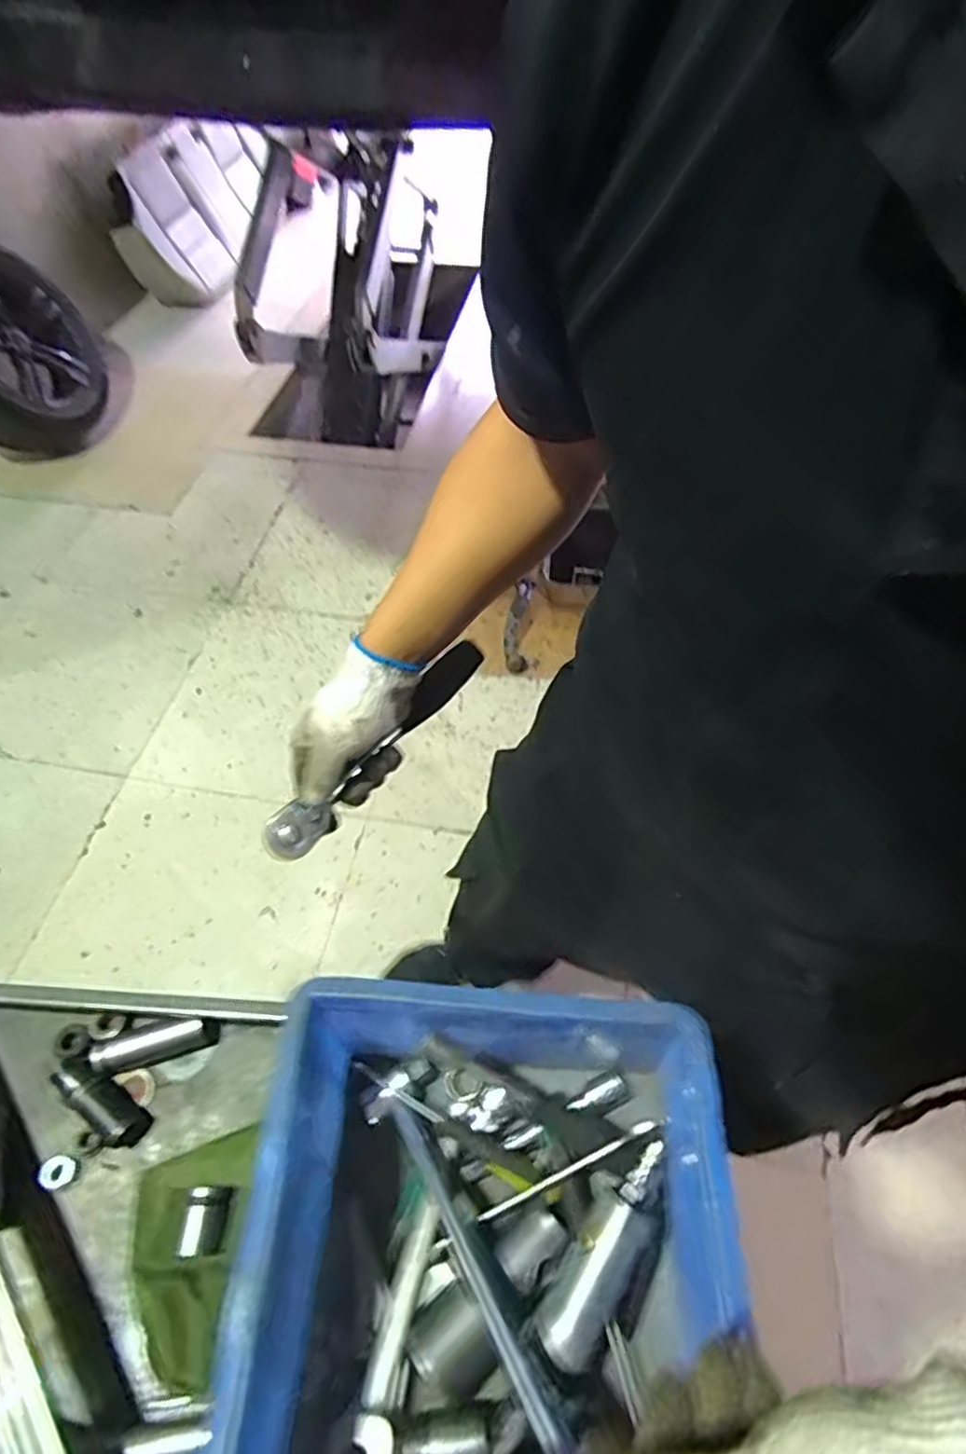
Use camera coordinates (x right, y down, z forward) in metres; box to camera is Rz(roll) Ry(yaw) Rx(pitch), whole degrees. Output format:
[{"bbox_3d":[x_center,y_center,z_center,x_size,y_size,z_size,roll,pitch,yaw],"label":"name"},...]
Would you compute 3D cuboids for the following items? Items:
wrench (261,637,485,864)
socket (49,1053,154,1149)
[{"bbox_3d":[-0.089,0.018,0.567,0.034,0.027,0.241,42,80,19],"label":"wrench"},{"bbox_3d":[-0.291,0.282,0.504,0.083,0.022,0.028,30,60,21],"label":"socket"}]

